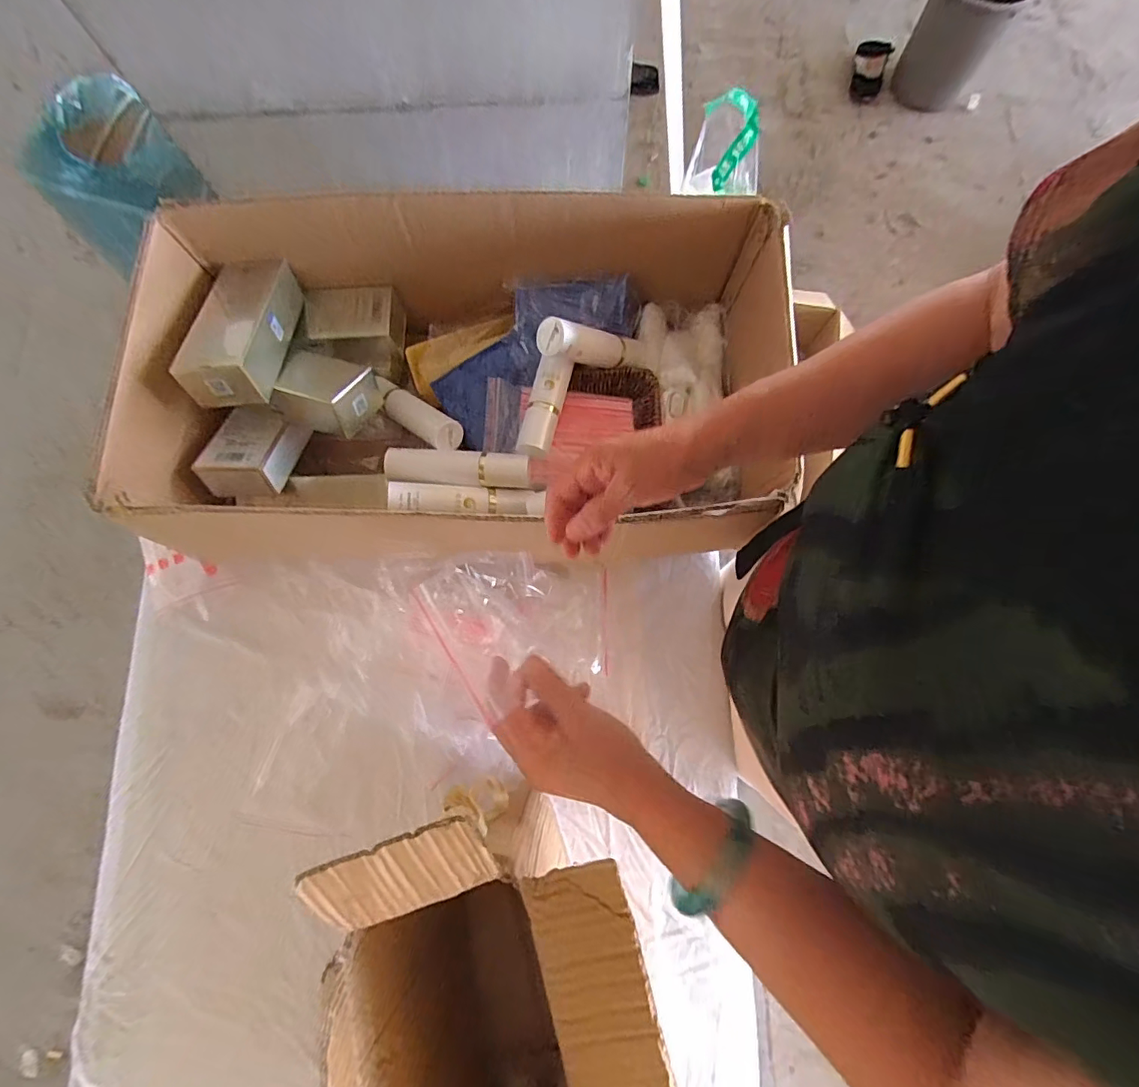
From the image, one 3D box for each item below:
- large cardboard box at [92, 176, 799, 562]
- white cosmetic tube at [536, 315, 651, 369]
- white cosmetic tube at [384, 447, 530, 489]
[{"bbox_3d":[-0.122,-0.175,0.599,0.668,0.196,0.361,0,78,1],"label":"large cardboard box"},{"bbox_3d":[0.033,-0.237,0.612,0.171,0.043,0.034,-10,75,-43],"label":"white cosmetic tube"},{"bbox_3d":[-0.132,-0.088,0.614,0.167,0.042,0.039,2,79,2],"label":"white cosmetic tube"}]

